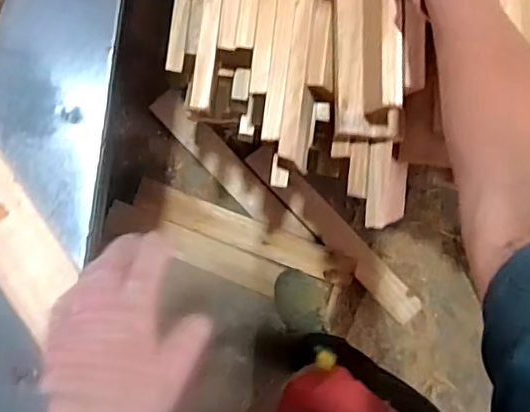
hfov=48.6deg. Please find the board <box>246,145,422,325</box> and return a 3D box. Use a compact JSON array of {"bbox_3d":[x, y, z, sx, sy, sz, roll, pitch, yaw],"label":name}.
[{"bbox_3d":[0.161,0.060,1.288,0.075,0.033,0.496,-45,96,-7],"label":"board"}]

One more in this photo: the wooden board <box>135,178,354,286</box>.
[{"bbox_3d":[-0.039,0.061,1.277,0.494,0.009,0.072,21,87,-3],"label":"wooden board"}]

